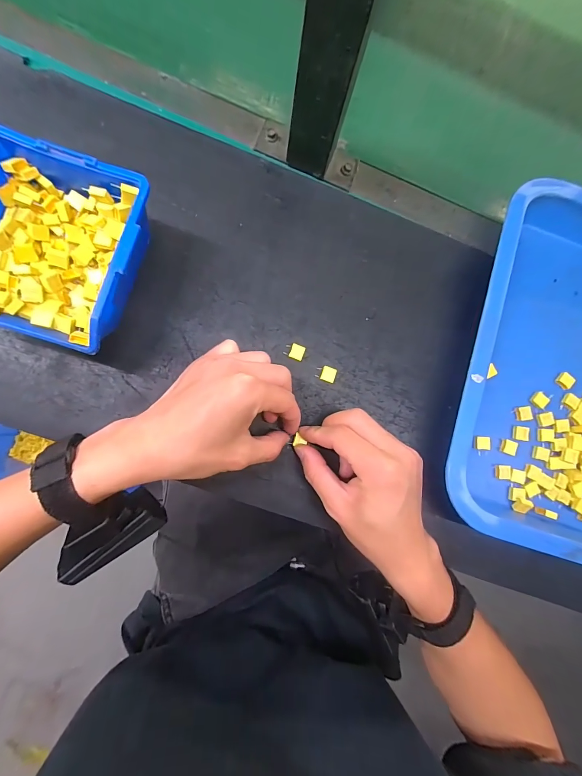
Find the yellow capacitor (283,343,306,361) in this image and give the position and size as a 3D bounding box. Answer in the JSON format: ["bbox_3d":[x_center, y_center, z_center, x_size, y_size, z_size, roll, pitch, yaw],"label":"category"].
[{"bbox_3d":[0.004,-0.034,0.305,0.018,0.005,0.014,20,83,-5],"label":"yellow capacitor"}]

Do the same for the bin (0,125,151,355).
[{"bbox_3d":[-0.179,-0.103,0.257,0.124,0.065,0.135,17,83,-5],"label":"bin"}]

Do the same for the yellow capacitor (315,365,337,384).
[{"bbox_3d":[0.033,-0.013,0.306,0.018,0.004,0.014,20,83,-5],"label":"yellow capacitor"}]

